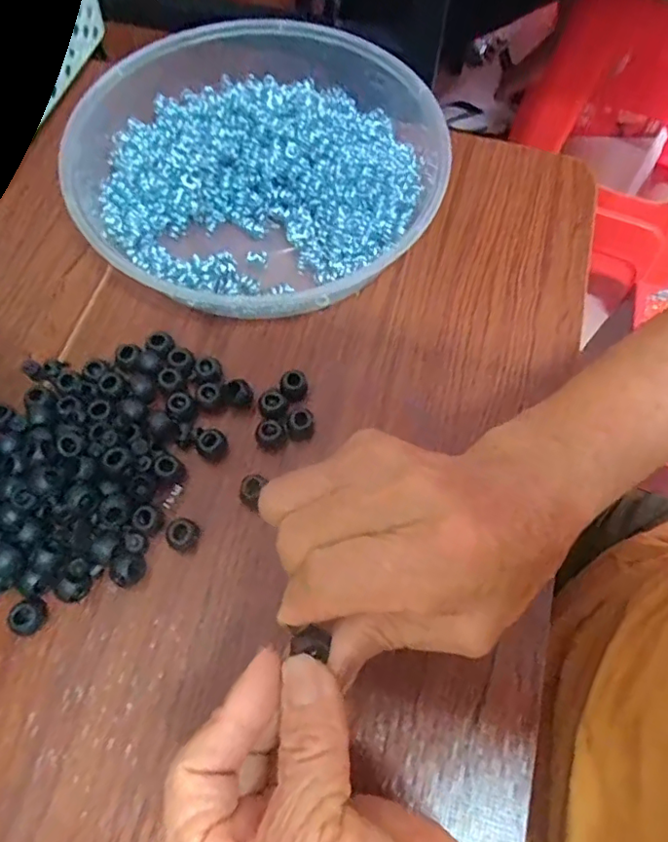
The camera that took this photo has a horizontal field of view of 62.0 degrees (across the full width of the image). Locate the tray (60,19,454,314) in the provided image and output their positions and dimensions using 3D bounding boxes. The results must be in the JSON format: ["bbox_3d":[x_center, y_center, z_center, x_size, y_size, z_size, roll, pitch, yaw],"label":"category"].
[{"bbox_3d":[-0.047,-0.168,0.349,0.224,0.044,0.209,-15,68,-8],"label":"tray"}]

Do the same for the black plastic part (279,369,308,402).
[{"bbox_3d":[-0.022,-0.019,0.304,0.014,0.013,0.014,1,67,-1],"label":"black plastic part"}]

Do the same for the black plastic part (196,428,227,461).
[{"bbox_3d":[-0.064,0.011,0.291,0.014,0.015,0.014,1,67,-1],"label":"black plastic part"}]

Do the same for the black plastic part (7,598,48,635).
[{"bbox_3d":[-0.141,0.091,0.256,0.012,0.013,0.015,-11,68,-6],"label":"black plastic part"}]

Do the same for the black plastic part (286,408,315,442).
[{"bbox_3d":[-0.018,0.002,0.293,0.013,0.011,0.016,5,67,1],"label":"black plastic part"}]

